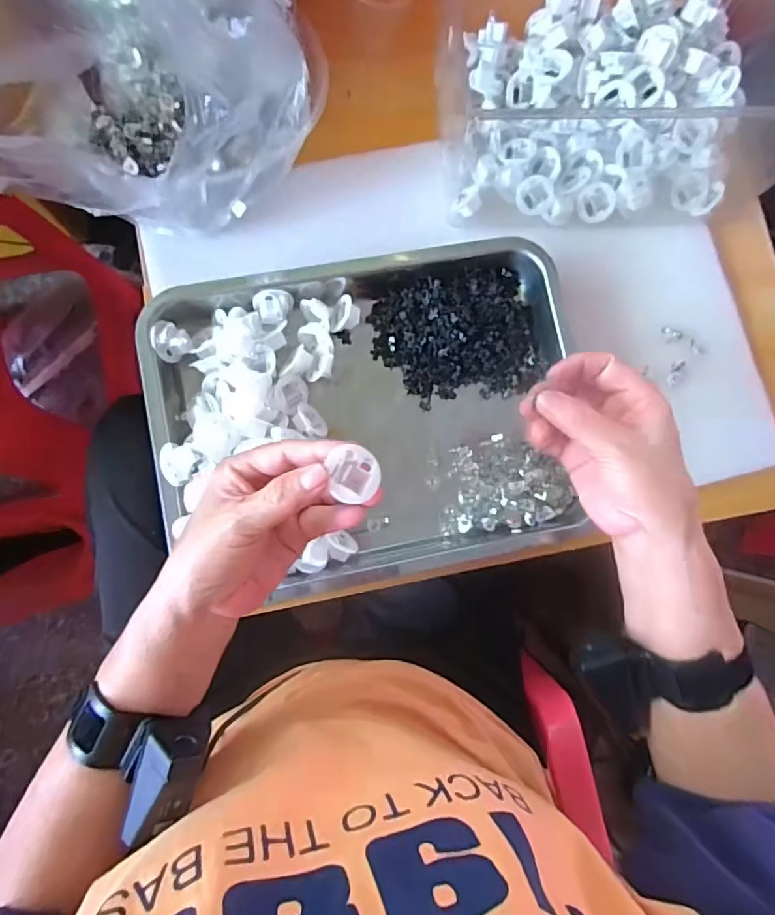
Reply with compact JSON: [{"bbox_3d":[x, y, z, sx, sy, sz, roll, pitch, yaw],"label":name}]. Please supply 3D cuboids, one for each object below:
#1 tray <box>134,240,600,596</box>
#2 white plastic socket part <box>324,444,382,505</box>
[{"bbox_3d":[-0.015,-0.041,0.463,0.356,0.045,0.286,-9,84,-7],"label":"tray"},{"bbox_3d":[-0.021,0.009,0.306,0.031,0.012,0.031,4,76,-18],"label":"white plastic socket part"}]

